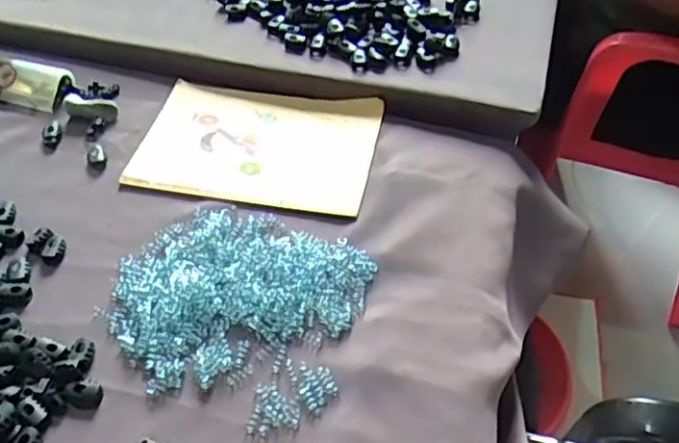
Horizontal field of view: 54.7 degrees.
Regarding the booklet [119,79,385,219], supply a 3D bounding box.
[{"bbox_3d":[-0.071,-0.070,0.590,0.201,0.015,0.137,9,48,9],"label":"booklet"}]

